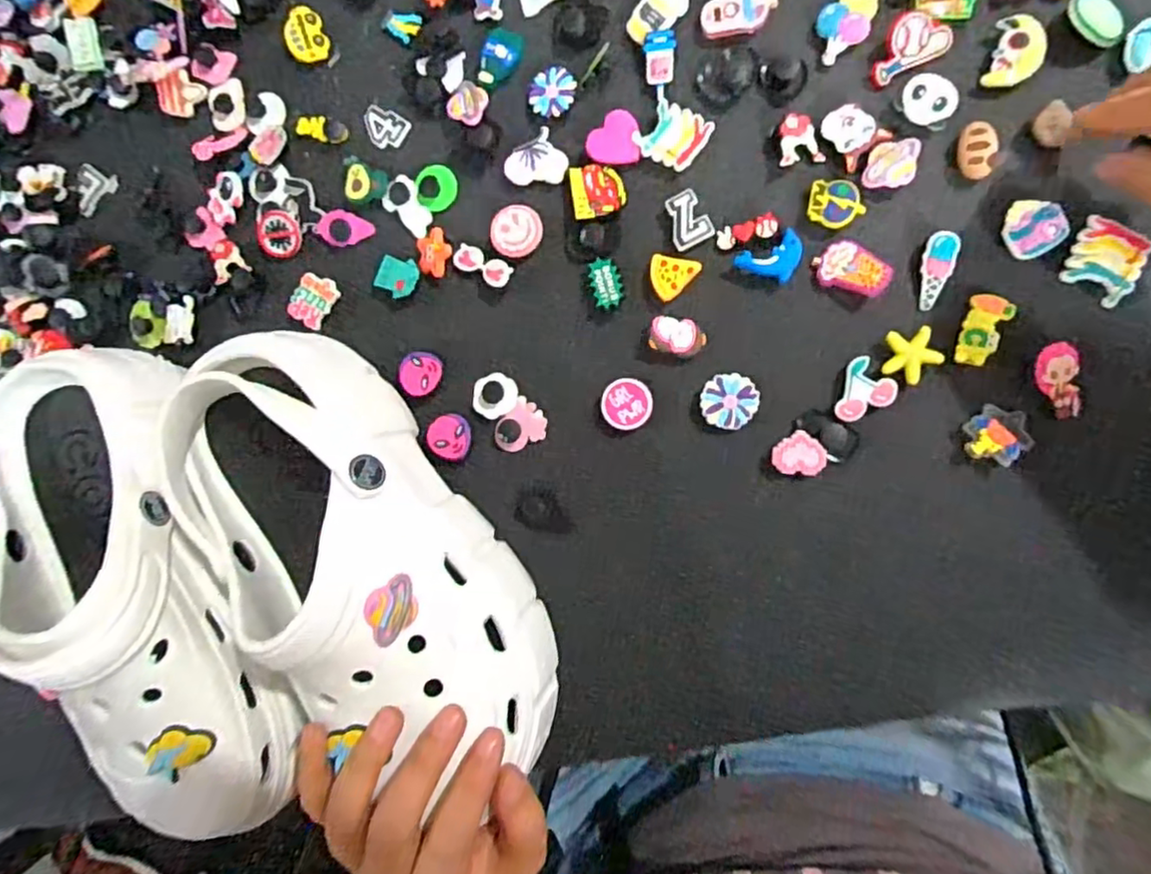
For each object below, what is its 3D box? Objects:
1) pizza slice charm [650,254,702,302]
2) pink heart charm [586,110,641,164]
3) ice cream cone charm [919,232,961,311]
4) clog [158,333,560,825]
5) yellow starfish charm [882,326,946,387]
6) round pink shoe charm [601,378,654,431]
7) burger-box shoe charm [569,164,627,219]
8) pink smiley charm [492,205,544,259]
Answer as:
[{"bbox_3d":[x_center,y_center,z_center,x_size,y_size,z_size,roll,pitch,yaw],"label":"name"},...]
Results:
[{"bbox_3d":[0.047,-0.077,0.321,0.023,0.007,0.021,14,91,10],"label":"pizza slice charm"},{"bbox_3d":[0.019,-0.149,0.326,0.026,0.004,0.027,0,89,10],"label":"pink heart charm"},{"bbox_3d":[0.165,-0.075,0.300,0.014,0.004,0.035,13,105,10],"label":"ice cream cone charm"},{"bbox_3d":[-0.094,0.055,0.282,0.089,0.080,0.208,-37,83,7],"label":"clog"},{"bbox_3d":[0.153,-0.037,0.300,0.025,0.004,0.025,0,89,10],"label":"yellow starfish charm"},{"bbox_3d":[0.026,-0.016,0.326,0.025,0.010,0.025,0,89,10],"label":"round pink shoe charm"},{"bbox_3d":[0.011,-0.123,0.326,0.026,0.006,0.028,-8,87,10],"label":"burger-box shoe charm"},{"bbox_3d":[-0.030,-0.105,0.336,0.025,0.006,0.026,0,89,10],"label":"pink smiley charm"}]

